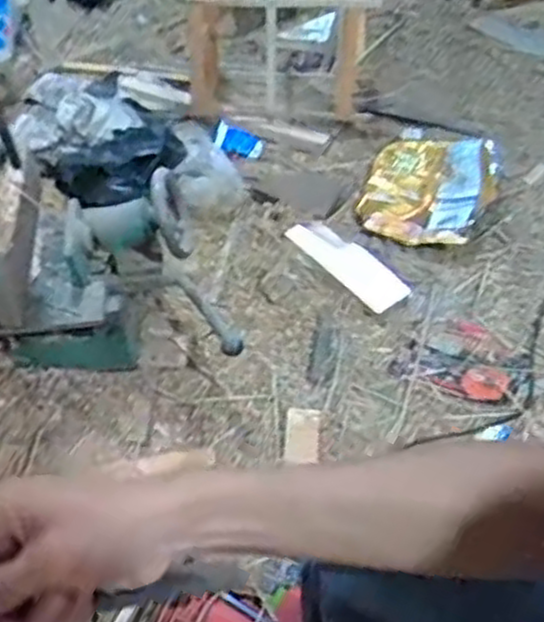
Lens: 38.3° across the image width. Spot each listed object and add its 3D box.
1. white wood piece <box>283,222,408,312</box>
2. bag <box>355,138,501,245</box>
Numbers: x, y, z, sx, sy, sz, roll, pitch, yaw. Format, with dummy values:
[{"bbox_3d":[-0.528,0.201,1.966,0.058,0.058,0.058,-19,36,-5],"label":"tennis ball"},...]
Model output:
[{"bbox_3d":[0.123,-0.082,1.286,0.073,0.018,0.229,-33,55,-22],"label":"white wood piece"},{"bbox_3d":[0.278,-0.231,1.397,0.225,0.054,0.298,22,54,21],"label":"bag"}]

